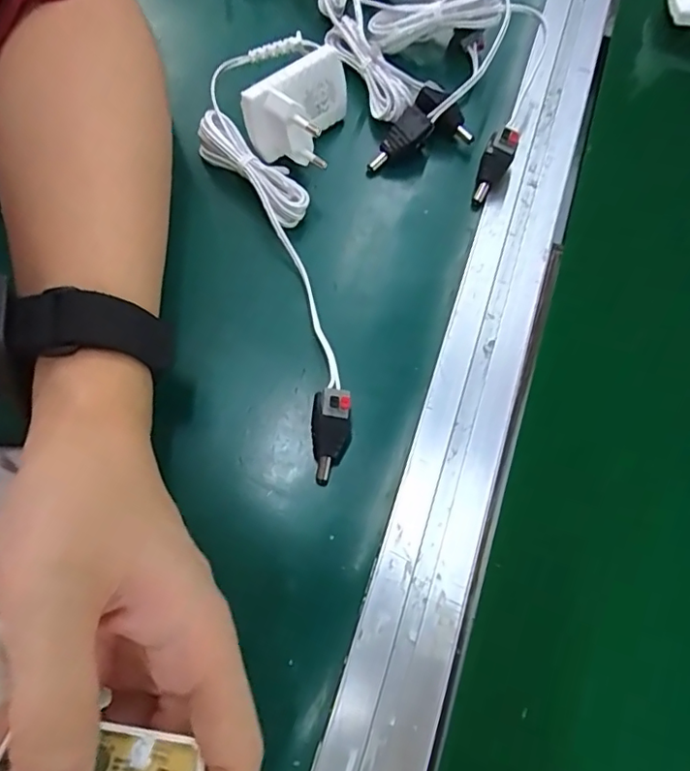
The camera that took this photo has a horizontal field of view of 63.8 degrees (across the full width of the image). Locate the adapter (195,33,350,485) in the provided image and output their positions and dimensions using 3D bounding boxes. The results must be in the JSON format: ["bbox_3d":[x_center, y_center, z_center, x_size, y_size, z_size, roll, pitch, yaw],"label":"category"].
[{"bbox_3d":[-0.037,-0.073,0.266,0.075,0.040,0.223,2,71,-7],"label":"adapter"}]

